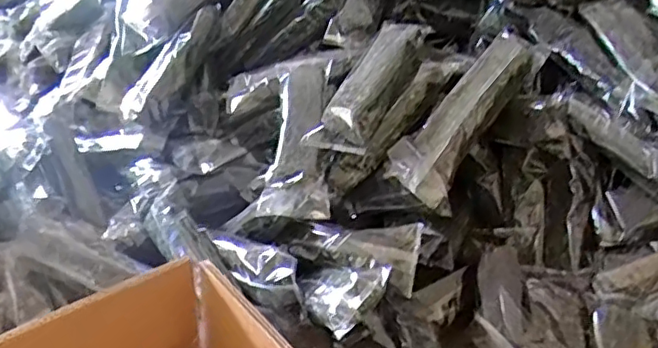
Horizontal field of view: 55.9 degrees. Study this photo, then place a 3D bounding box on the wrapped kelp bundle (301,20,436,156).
[{"bbox_3d":[0.068,-0.149,0.960,0.095,0.048,0.311,18,51,18],"label":"wrapped kelp bundle"}]

